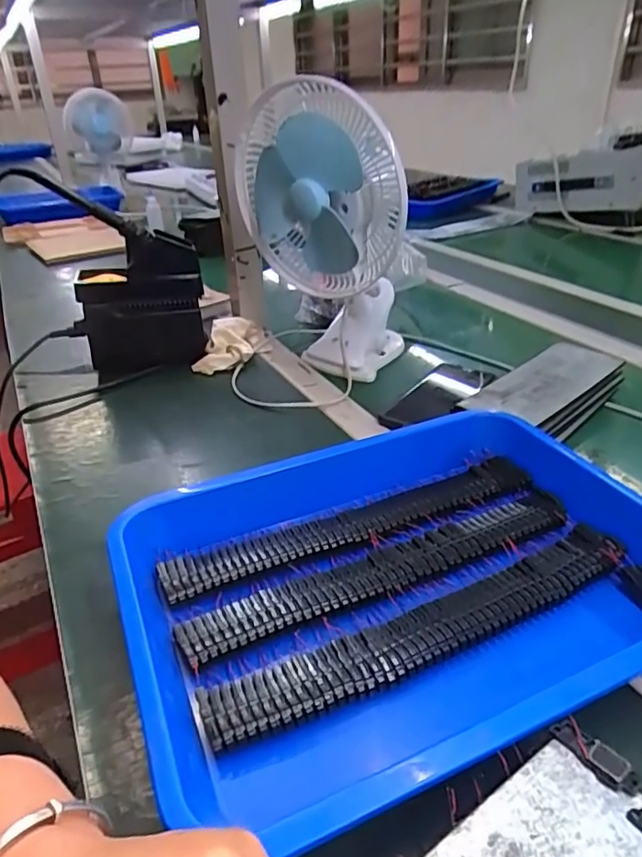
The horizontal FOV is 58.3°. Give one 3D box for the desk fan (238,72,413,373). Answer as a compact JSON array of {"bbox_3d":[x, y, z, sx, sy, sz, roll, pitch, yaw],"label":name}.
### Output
[{"bbox_3d":[0.007,-0.204,0.651,0.188,0.299,0.125,-4,31,-3],"label":"desk fan"}]

